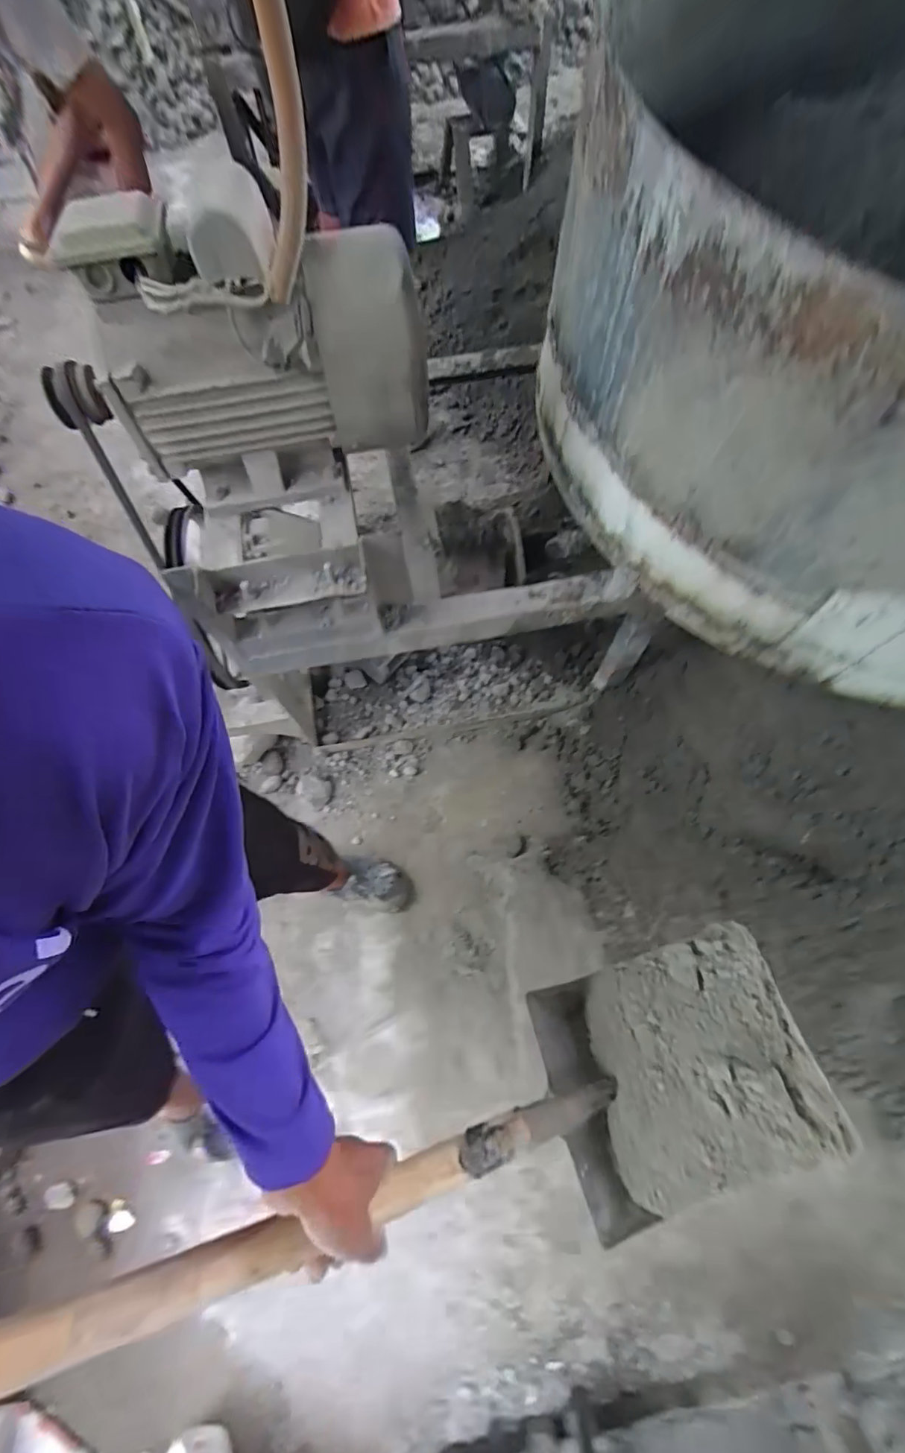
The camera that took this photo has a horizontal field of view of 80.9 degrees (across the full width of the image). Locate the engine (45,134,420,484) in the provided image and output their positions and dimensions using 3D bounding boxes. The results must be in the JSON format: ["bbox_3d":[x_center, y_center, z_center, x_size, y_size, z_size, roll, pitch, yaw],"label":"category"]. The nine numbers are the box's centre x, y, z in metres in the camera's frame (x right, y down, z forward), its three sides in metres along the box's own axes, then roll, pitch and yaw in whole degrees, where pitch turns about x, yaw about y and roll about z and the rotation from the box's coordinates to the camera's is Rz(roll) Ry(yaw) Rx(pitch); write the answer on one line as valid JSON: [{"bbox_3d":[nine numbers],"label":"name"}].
[{"bbox_3d":[-0.243,-0.500,0.667,0.391,0.241,0.212,-8,69,-3],"label":"engine"}]

